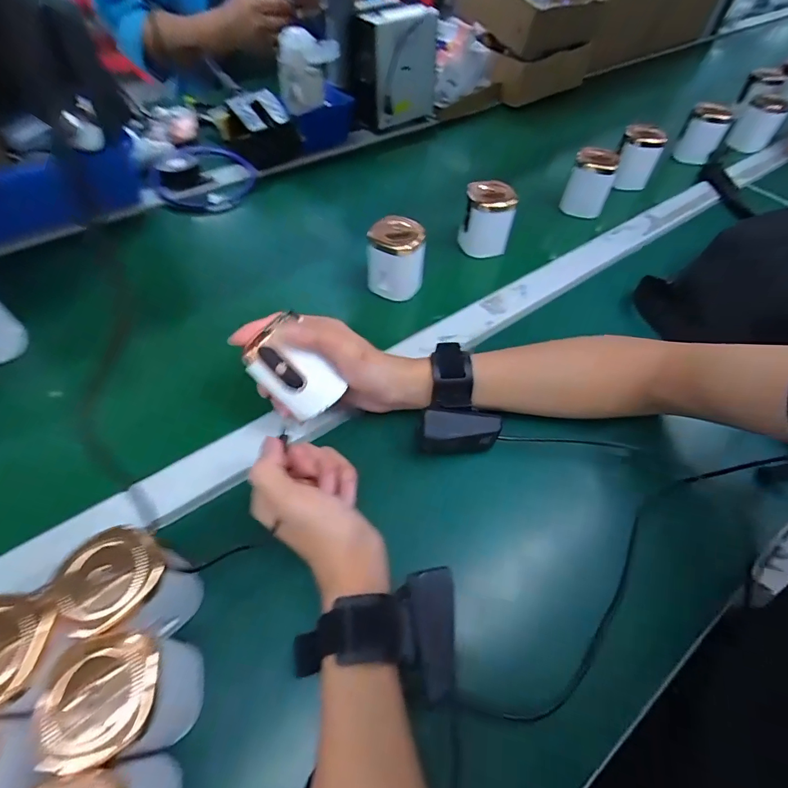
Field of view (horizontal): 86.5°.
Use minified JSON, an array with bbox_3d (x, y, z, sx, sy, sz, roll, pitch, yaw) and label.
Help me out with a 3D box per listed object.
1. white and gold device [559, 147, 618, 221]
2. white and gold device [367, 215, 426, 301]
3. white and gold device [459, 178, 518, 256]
[{"bbox_3d":[0.272,-0.293,0.577,0.055,0.067,0.052,25,58,15],"label":"white and gold device"},{"bbox_3d":[0.002,-0.151,0.469,0.060,0.065,0.057,4,55,1],"label":"white and gold device"},{"bbox_3d":[0.116,-0.216,0.521,0.060,0.070,0.049,12,56,7],"label":"white and gold device"}]

